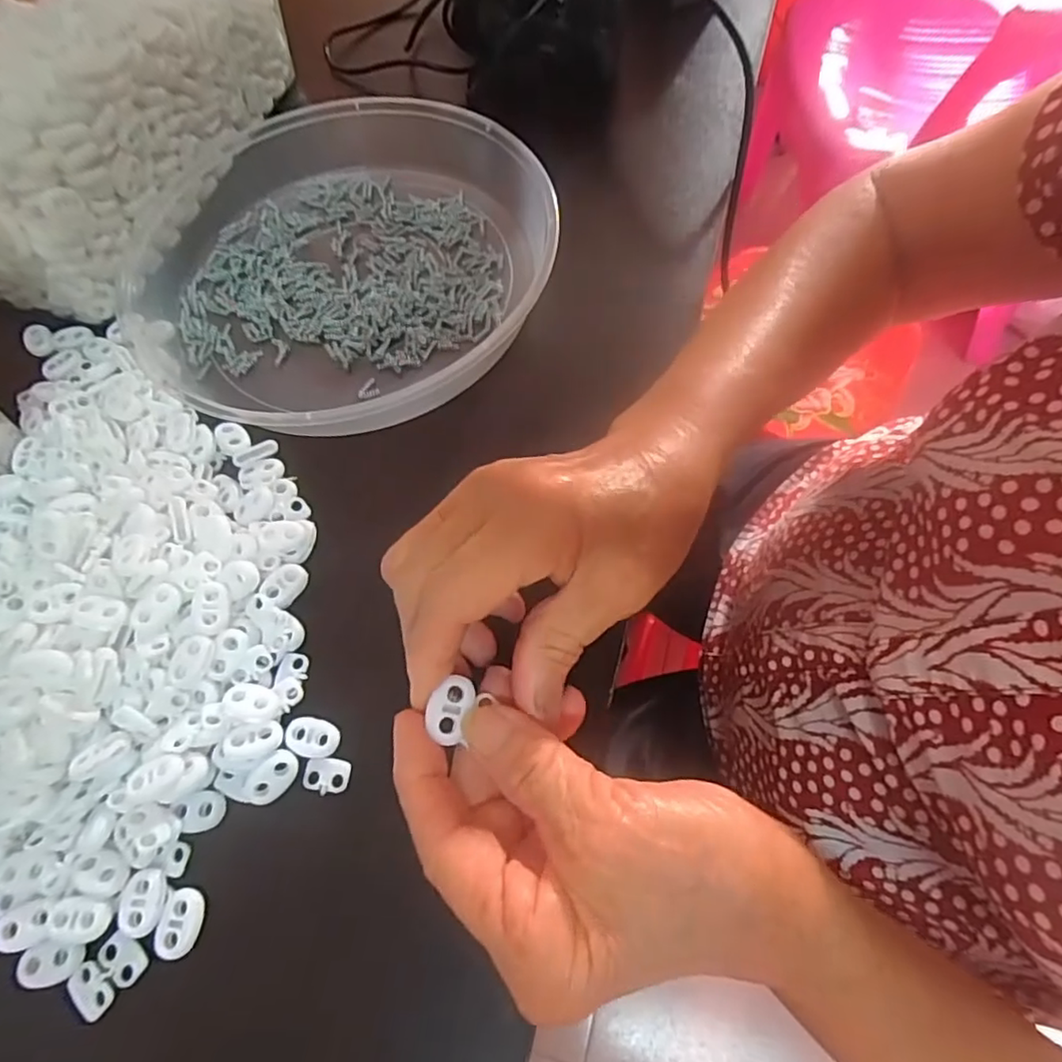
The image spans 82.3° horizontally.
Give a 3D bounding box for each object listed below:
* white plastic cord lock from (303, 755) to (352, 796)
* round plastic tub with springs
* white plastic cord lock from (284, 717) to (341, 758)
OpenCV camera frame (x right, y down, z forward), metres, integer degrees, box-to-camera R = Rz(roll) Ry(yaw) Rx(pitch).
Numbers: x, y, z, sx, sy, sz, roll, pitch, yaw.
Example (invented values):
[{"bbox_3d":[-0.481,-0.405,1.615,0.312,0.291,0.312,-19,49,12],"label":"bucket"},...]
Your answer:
[{"bbox_3d":[-0.084,0.100,0.249,0.018,0.004,0.014,3,66,4],"label":"white plastic cord lock"},{"bbox_3d":[-0.123,-0.168,0.351,0.229,0.041,0.243,-1,66,3],"label":"round plastic tub with springs"},{"bbox_3d":[-0.091,0.086,0.253,0.022,0.004,0.015,13,67,9],"label":"white plastic cord lock"}]

